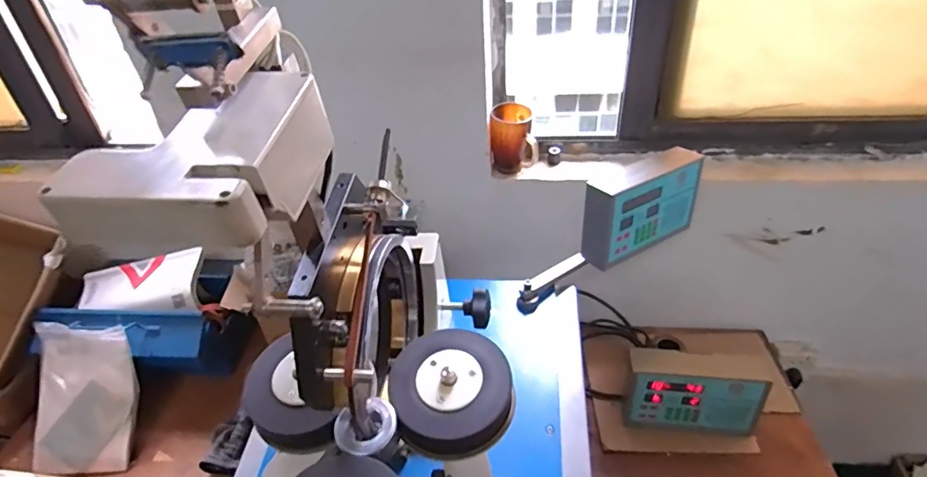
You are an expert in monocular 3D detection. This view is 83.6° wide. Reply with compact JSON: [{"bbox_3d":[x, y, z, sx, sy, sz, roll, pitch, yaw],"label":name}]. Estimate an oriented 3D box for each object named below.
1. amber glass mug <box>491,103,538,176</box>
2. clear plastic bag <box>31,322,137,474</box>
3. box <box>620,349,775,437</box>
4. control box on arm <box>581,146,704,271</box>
[{"bbox_3d":[0.101,-0.190,1.010,0.090,0.118,0.071,3,37,10],"label":"amber glass mug"},{"bbox_3d":[-0.730,0.301,0.987,0.187,0.056,0.279,-4,80,-5],"label":"clear plastic bag"},{"bbox_3d":[0.417,0.285,0.953,0.229,0.159,0.072,3,37,10],"label":"box"},{"bbox_3d":[0.313,-0.055,0.908,0.228,0.143,0.058,-22,40,-23],"label":"control box on arm"}]

